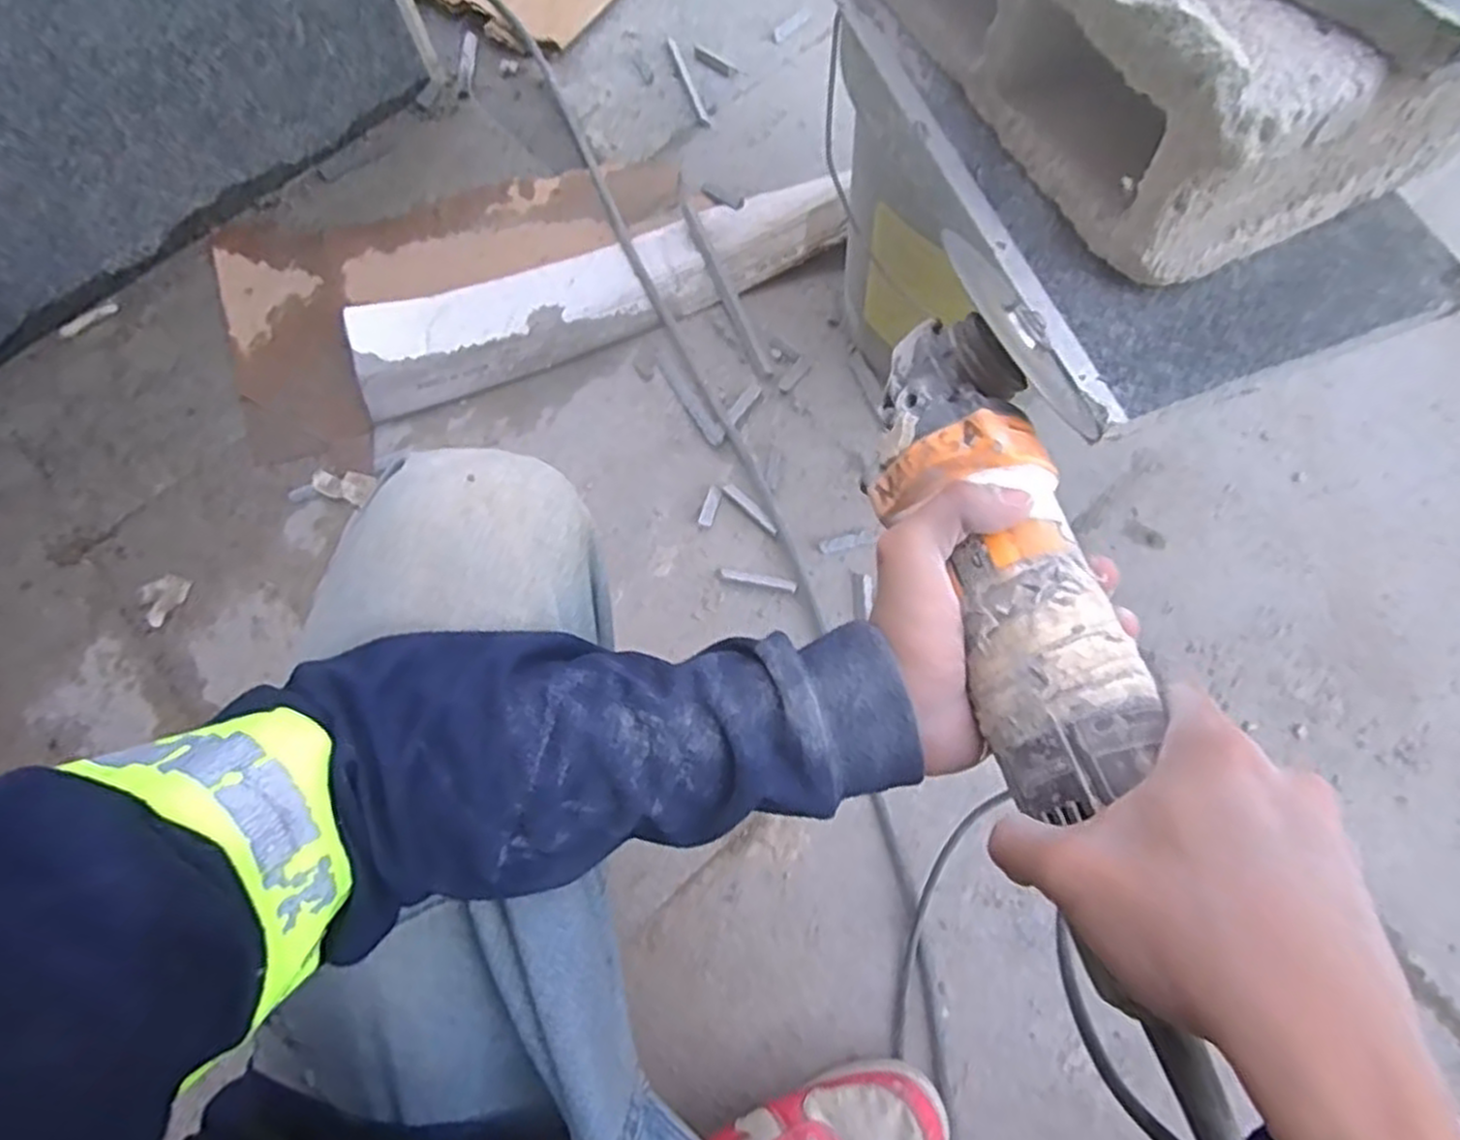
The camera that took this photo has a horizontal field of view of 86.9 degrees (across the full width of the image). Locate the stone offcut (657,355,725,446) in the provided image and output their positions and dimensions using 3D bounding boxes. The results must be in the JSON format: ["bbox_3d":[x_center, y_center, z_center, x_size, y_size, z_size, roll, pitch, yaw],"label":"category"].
[{"bbox_3d":[-0.039,-0.162,0.741,0.018,0.005,0.110,-32,72,-9],"label":"stone offcut"}]

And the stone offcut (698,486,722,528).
[{"bbox_3d":[-0.018,-0.058,0.710,0.013,0.005,0.039,18,72,9],"label":"stone offcut"}]

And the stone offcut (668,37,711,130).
[{"bbox_3d":[-0.050,-0.565,0.890,0.012,0.004,0.146,-18,70,-4],"label":"stone offcut"}]

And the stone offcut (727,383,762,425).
[{"bbox_3d":[0.013,-0.160,0.736,0.013,0.004,0.050,32,74,13],"label":"stone offcut"}]

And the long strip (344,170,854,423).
[{"bbox_3d":[-0.120,-0.291,0.779,0.507,0.034,0.115,-22,70,-6],"label":"long strip"}]

